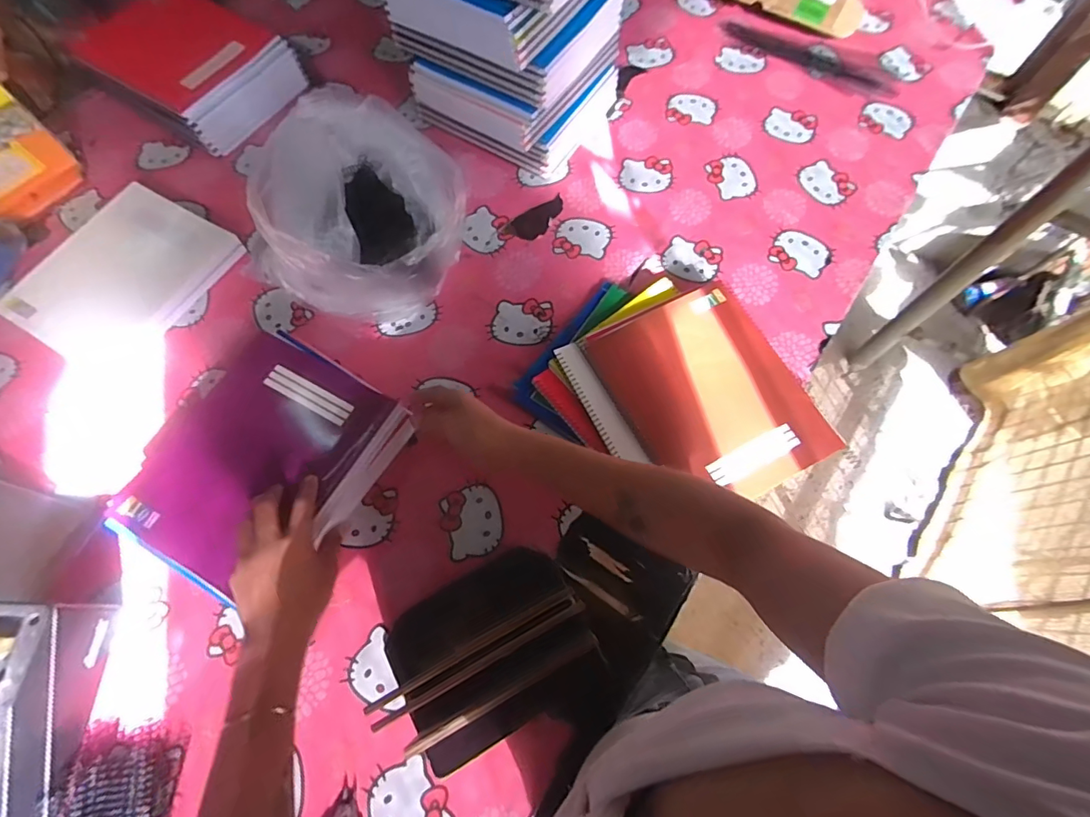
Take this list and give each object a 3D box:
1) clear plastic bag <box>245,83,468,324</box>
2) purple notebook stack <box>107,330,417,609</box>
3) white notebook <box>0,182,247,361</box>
[{"bbox_3d":[-0.235,-0.248,0.655,0.272,0.159,0.255,34,72,13],"label":"clear plastic bag"},{"bbox_3d":[-0.320,0.056,0.586,0.232,0.076,0.268,31,73,11],"label":"purple notebook stack"},{"bbox_3d":[-0.576,-0.182,0.700,0.201,0.038,0.251,32,72,13],"label":"white notebook"}]

